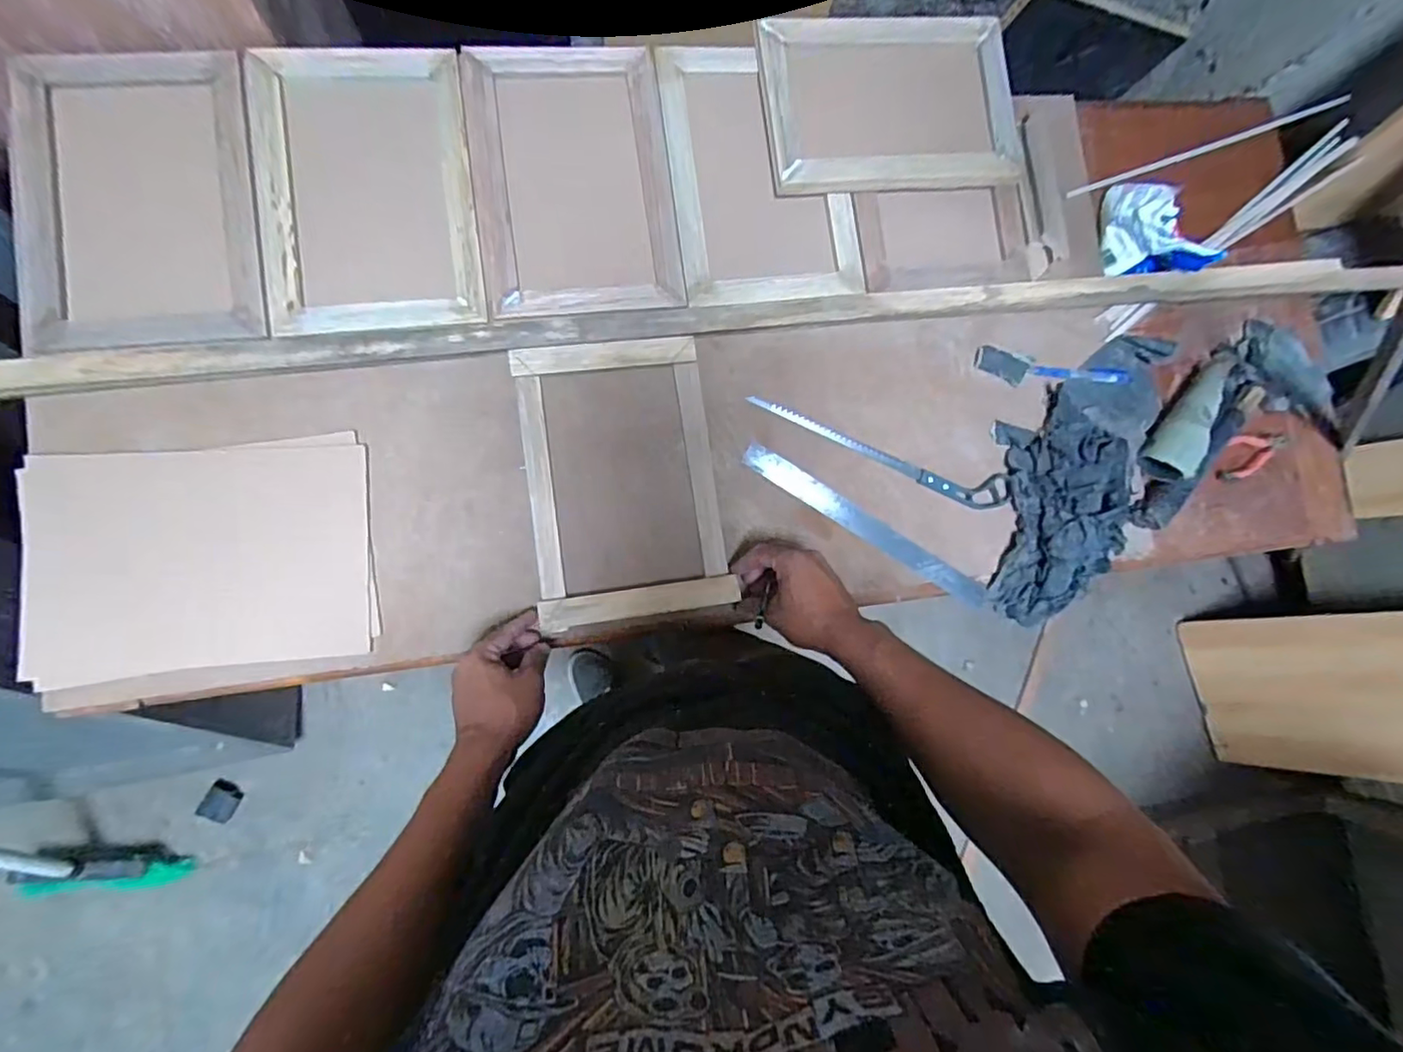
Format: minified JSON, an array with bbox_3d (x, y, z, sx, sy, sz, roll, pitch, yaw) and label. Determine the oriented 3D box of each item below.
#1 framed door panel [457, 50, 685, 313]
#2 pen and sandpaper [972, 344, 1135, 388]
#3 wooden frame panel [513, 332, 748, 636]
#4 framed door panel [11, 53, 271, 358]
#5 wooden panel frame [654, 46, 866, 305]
[{"bbox_3d":[-0.139,-0.376,0.654,0.202,0.020,0.302,-7,84,-9],"label":"framed door panel"},{"bbox_3d":[0.420,-0.181,0.725,0.191,0.013,0.039,9,82,-7],"label":"pen and sandpaper"},{"bbox_3d":[-0.082,-0.051,0.643,0.199,0.018,0.294,-8,88,-9],"label":"wooden frame panel"},{"bbox_3d":[-0.553,-0.312,0.591,0.213,0.026,0.286,-8,85,-9],"label":"framed door panel"},{"bbox_3d":[0.066,-0.396,0.682,0.199,0.008,0.288,-8,85,-9],"label":"wooden panel frame"}]

